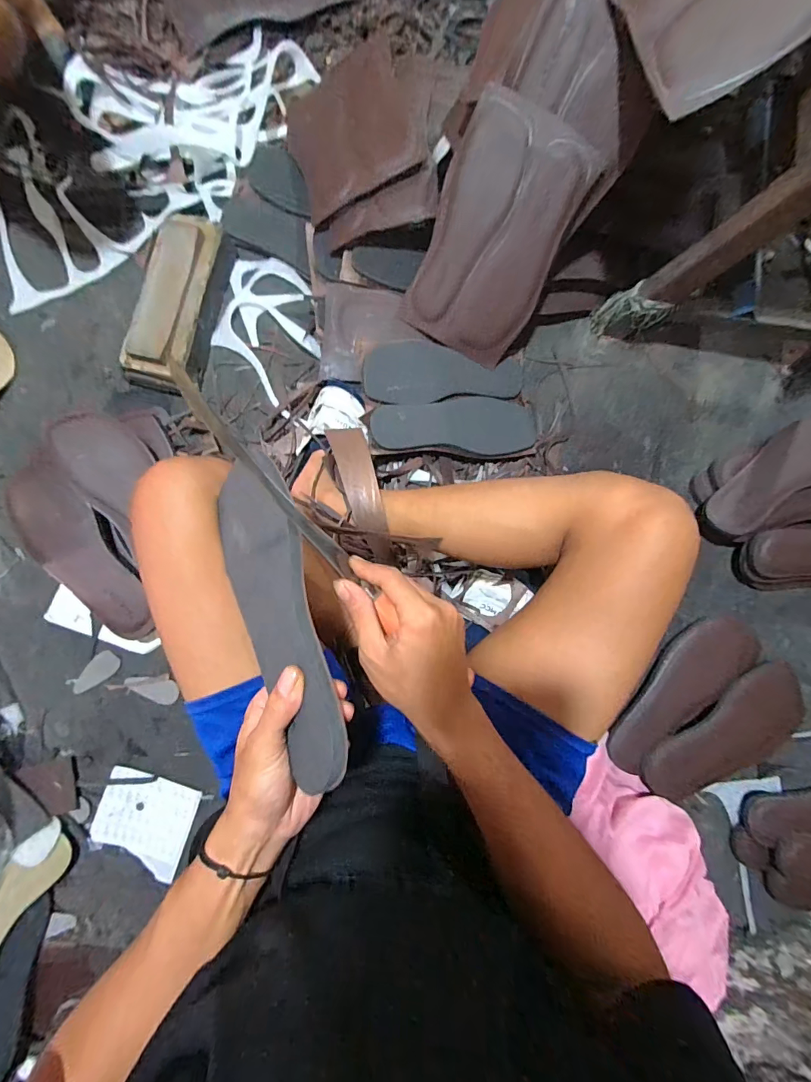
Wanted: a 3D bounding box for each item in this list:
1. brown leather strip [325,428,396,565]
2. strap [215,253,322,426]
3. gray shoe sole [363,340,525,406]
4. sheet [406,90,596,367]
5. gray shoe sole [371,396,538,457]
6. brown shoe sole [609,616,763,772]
[{"bbox_3d":[-0.048,-0.056,0.512,0.040,0.027,0.170,-18,87,-4],"label":"brown leather strip"},{"bbox_3d":[-0.202,-0.303,0.639,0.160,0.022,0.237,13,81,4],"label":"strap"},{"bbox_3d":[0.058,-0.242,0.621,0.232,0.011,0.081,-6,98,-10],"label":"gray shoe sole"},{"bbox_3d":[0.110,-0.371,0.548,0.158,0.014,0.250,24,125,-3],"label":"sheet"},{"bbox_3d":[0.071,-0.165,0.614,0.230,0.018,0.076,2,101,-7],"label":"gray shoe sole"},{"bbox_3d":[0.376,0.197,0.592,0.262,0.022,0.091,-38,89,-5],"label":"brown shoe sole"}]

